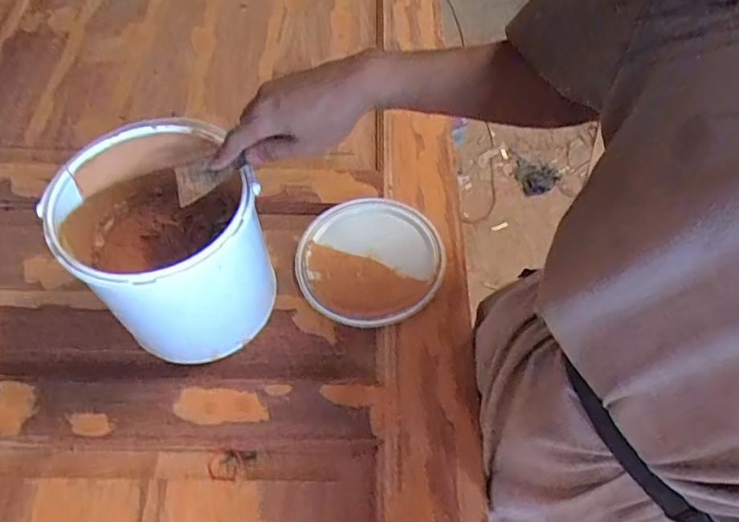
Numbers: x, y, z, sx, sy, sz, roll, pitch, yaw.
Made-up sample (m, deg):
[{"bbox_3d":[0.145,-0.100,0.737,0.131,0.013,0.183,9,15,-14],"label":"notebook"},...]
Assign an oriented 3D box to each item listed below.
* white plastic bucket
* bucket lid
[{"bbox_3d":[-0.195,-0.012,0.555,0.166,0.189,0.176,-1,59,1],"label":"white plastic bucket"},{"bbox_3d":[-0.001,-0.005,0.648,0.168,0.020,0.171,-1,59,1],"label":"bucket lid"}]

